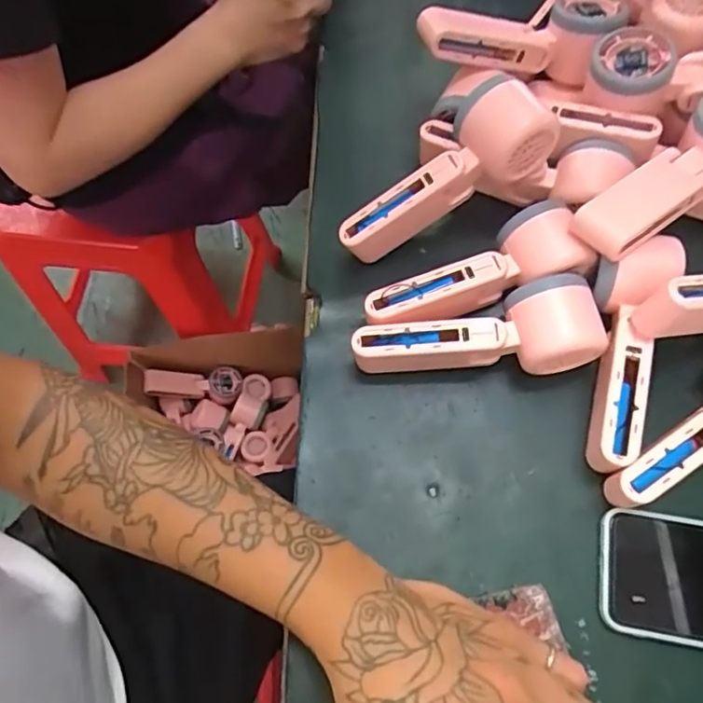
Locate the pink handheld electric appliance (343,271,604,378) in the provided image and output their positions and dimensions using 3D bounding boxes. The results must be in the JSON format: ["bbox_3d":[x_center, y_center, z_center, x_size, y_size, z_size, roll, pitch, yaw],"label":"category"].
[{"bbox_3d":[0.083,-0.009,0.411,0.163,0.057,0.054,-7,67,0],"label":"pink handheld electric appliance"}]

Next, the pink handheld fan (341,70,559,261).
[{"bbox_3d":[0.066,-0.130,0.441,0.168,0.067,0.057,-33,67,21],"label":"pink handheld fan"}]

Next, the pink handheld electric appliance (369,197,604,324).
[{"bbox_3d":[0.084,-0.057,0.430,0.155,0.057,0.061,-15,68,-4],"label":"pink handheld electric appliance"}]

